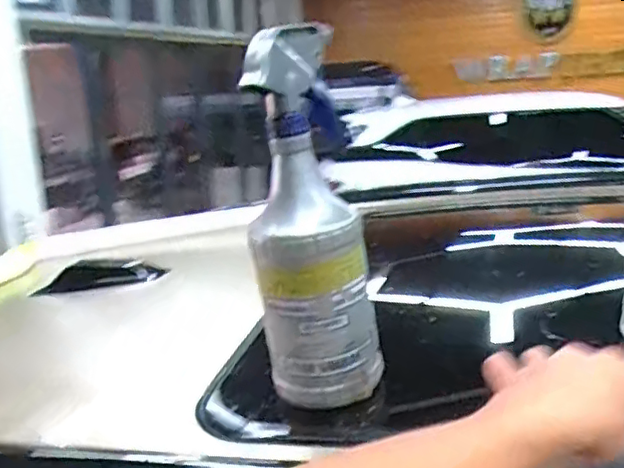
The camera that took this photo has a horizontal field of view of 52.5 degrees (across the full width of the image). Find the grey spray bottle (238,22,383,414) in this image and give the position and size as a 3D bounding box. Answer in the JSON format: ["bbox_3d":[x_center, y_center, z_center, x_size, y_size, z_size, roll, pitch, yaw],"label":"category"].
[{"bbox_3d":[0.002,-0.009,0.509,0.095,0.284,0.093,-1,13,5],"label":"grey spray bottle"}]

